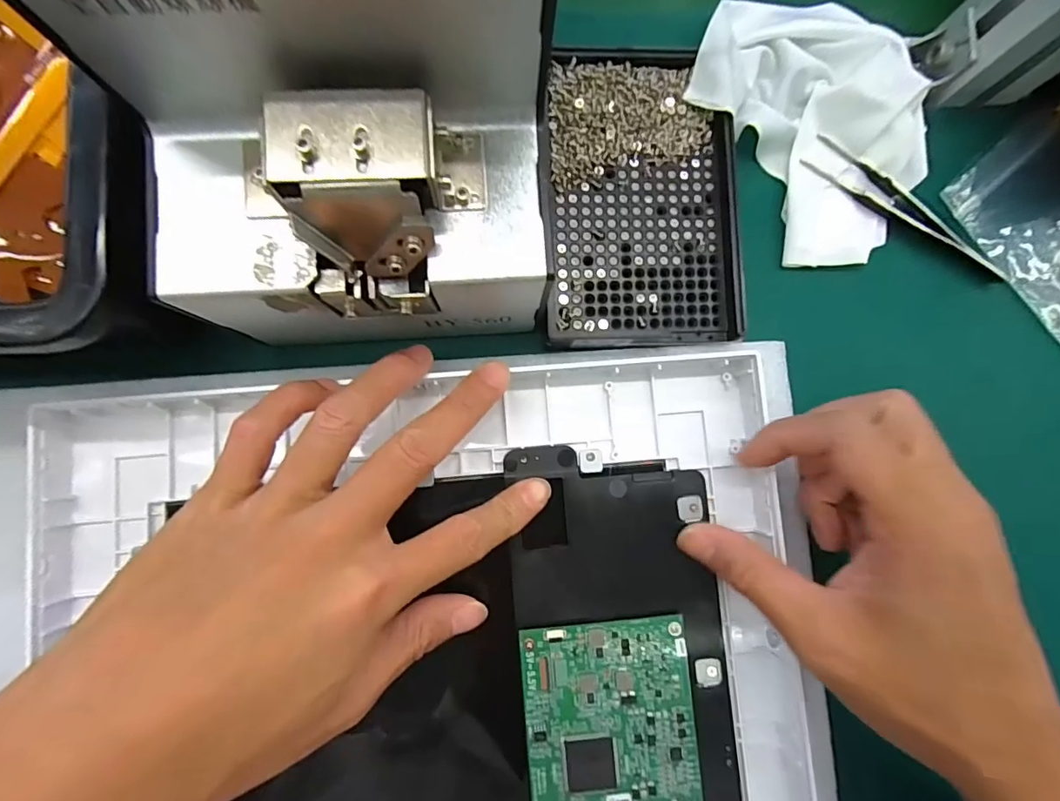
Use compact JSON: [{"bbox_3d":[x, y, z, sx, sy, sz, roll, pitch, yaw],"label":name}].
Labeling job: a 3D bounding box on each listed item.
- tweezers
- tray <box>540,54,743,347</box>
[{"bbox_3d":[0.188,-0.094,0.242,0.113,0.007,0.016,34,83,0],"label":"tweezers"},{"bbox_3d":[0.052,-0.095,0.228,0.091,0.014,0.137,-2,84,-4],"label":"tray"}]

